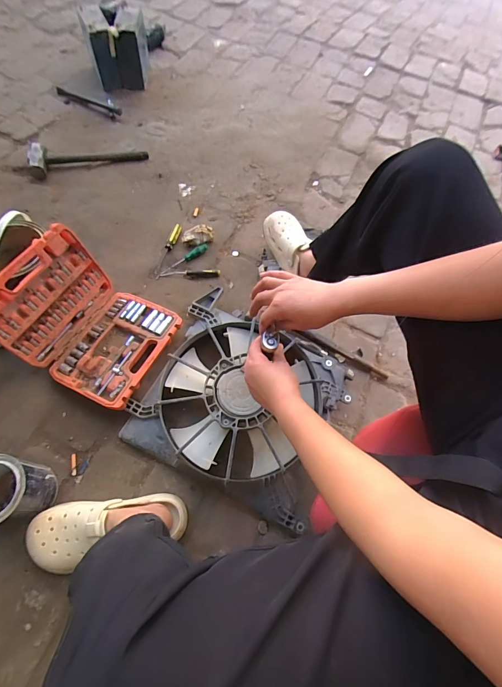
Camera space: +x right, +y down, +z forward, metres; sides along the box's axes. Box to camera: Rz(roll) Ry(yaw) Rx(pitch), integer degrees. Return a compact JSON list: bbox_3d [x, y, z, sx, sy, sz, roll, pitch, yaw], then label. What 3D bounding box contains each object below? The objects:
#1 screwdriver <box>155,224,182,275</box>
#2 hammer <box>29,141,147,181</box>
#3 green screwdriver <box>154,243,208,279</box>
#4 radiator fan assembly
[{"bbox_3d":[-0.221,-0.256,0.901,0.020,0.028,0.168,15,65,4],"label":"screwdriver"},{"bbox_3d":[-0.488,-0.559,1.010,0.337,0.043,0.110,-8,65,-7],"label":"hammer"},{"bbox_3d":[-0.183,-0.222,0.890,0.164,0.020,0.025,-34,71,-17],"label":"green screwdriver"},{"bbox_3d":[-0.012,0.105,0.701,0.397,0.083,0.374,25,66,8],"label":"radiator fan assembly"}]

